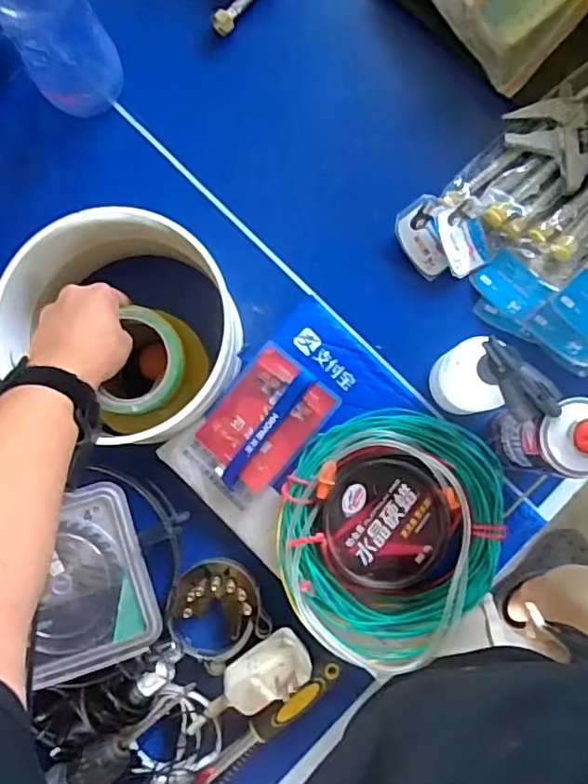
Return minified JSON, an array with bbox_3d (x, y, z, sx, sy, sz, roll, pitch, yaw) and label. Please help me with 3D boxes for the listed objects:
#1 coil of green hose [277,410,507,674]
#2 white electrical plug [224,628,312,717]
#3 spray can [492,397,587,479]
[{"bbox_3d":[0.093,0.130,0.565,0.226,0.047,0.213,0,85,0],"label":"coil of green hose"},{"bbox_3d":[-0.026,0.274,0.573,0.085,0.038,0.052,-33,86,-3],"label":"white electrical plug"},{"bbox_3d":[0.221,0.040,0.509,0.056,0.150,0.059,0,85,0],"label":"spray can"}]

